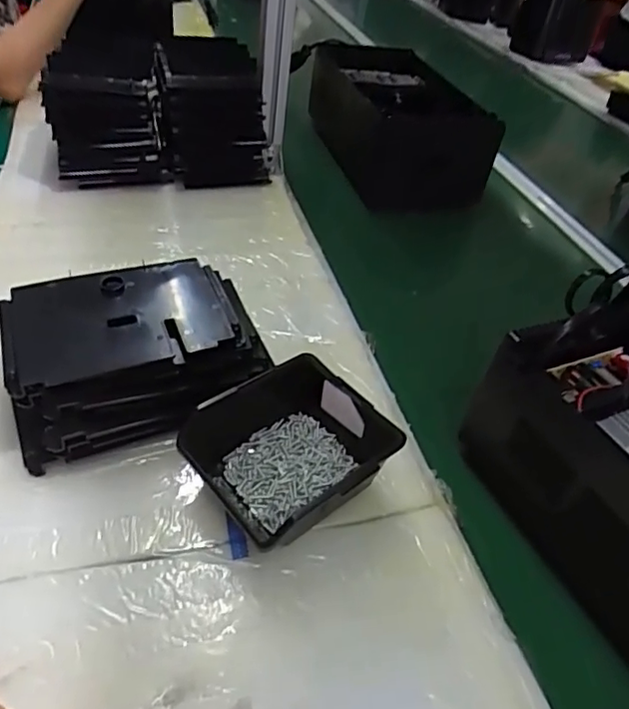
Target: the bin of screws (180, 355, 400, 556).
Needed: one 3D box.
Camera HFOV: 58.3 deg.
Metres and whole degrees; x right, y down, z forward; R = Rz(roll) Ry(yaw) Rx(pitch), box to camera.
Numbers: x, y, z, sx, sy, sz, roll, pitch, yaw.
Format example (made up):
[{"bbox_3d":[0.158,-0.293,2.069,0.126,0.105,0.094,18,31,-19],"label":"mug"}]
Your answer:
[{"bbox_3d":[-0.018,0.077,0.438,0.129,0.064,0.124,-27,53,-32],"label":"bin of screws"}]

